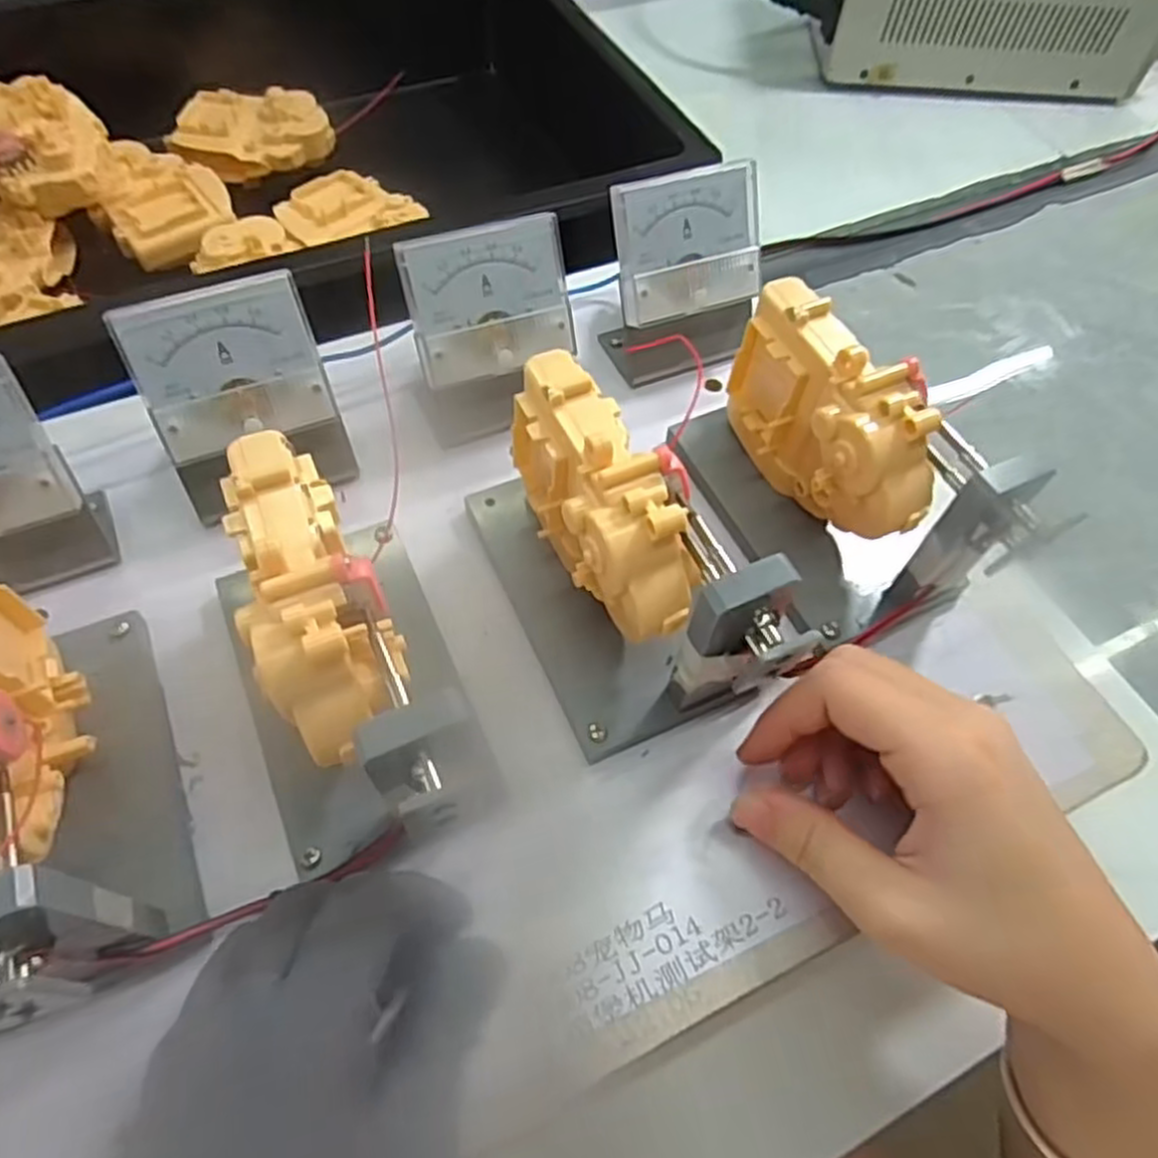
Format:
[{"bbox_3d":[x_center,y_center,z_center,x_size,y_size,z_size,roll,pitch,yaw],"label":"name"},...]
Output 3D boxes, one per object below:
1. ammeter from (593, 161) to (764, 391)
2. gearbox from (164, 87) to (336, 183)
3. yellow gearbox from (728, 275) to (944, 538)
[{"bbox_3d":[0.048,-0.135,0.346,0.067,0.077,0.044,-15,62,-11],"label":"ammeter"},{"bbox_3d":[-0.214,-0.296,0.515,0.095,0.027,0.061,6,60,1],"label":"gearbox"},{"bbox_3d":[0.090,-0.056,0.288,0.030,0.072,0.096,-21,63,-14],"label":"yellow gearbox"}]

